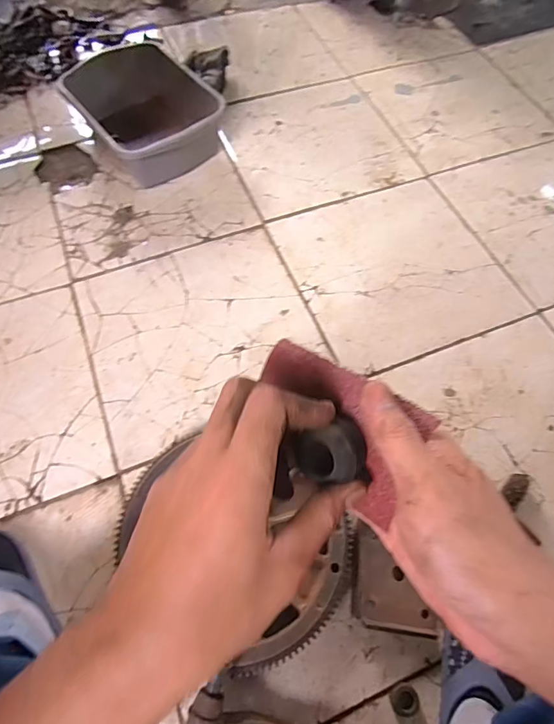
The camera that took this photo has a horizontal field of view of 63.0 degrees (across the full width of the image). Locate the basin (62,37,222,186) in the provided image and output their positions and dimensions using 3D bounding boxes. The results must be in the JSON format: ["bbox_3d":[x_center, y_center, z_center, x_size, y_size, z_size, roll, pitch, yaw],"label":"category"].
[{"bbox_3d":[-0.281,-0.547,1.017,0.277,0.128,0.336,-28,67,-13],"label":"basin"}]

